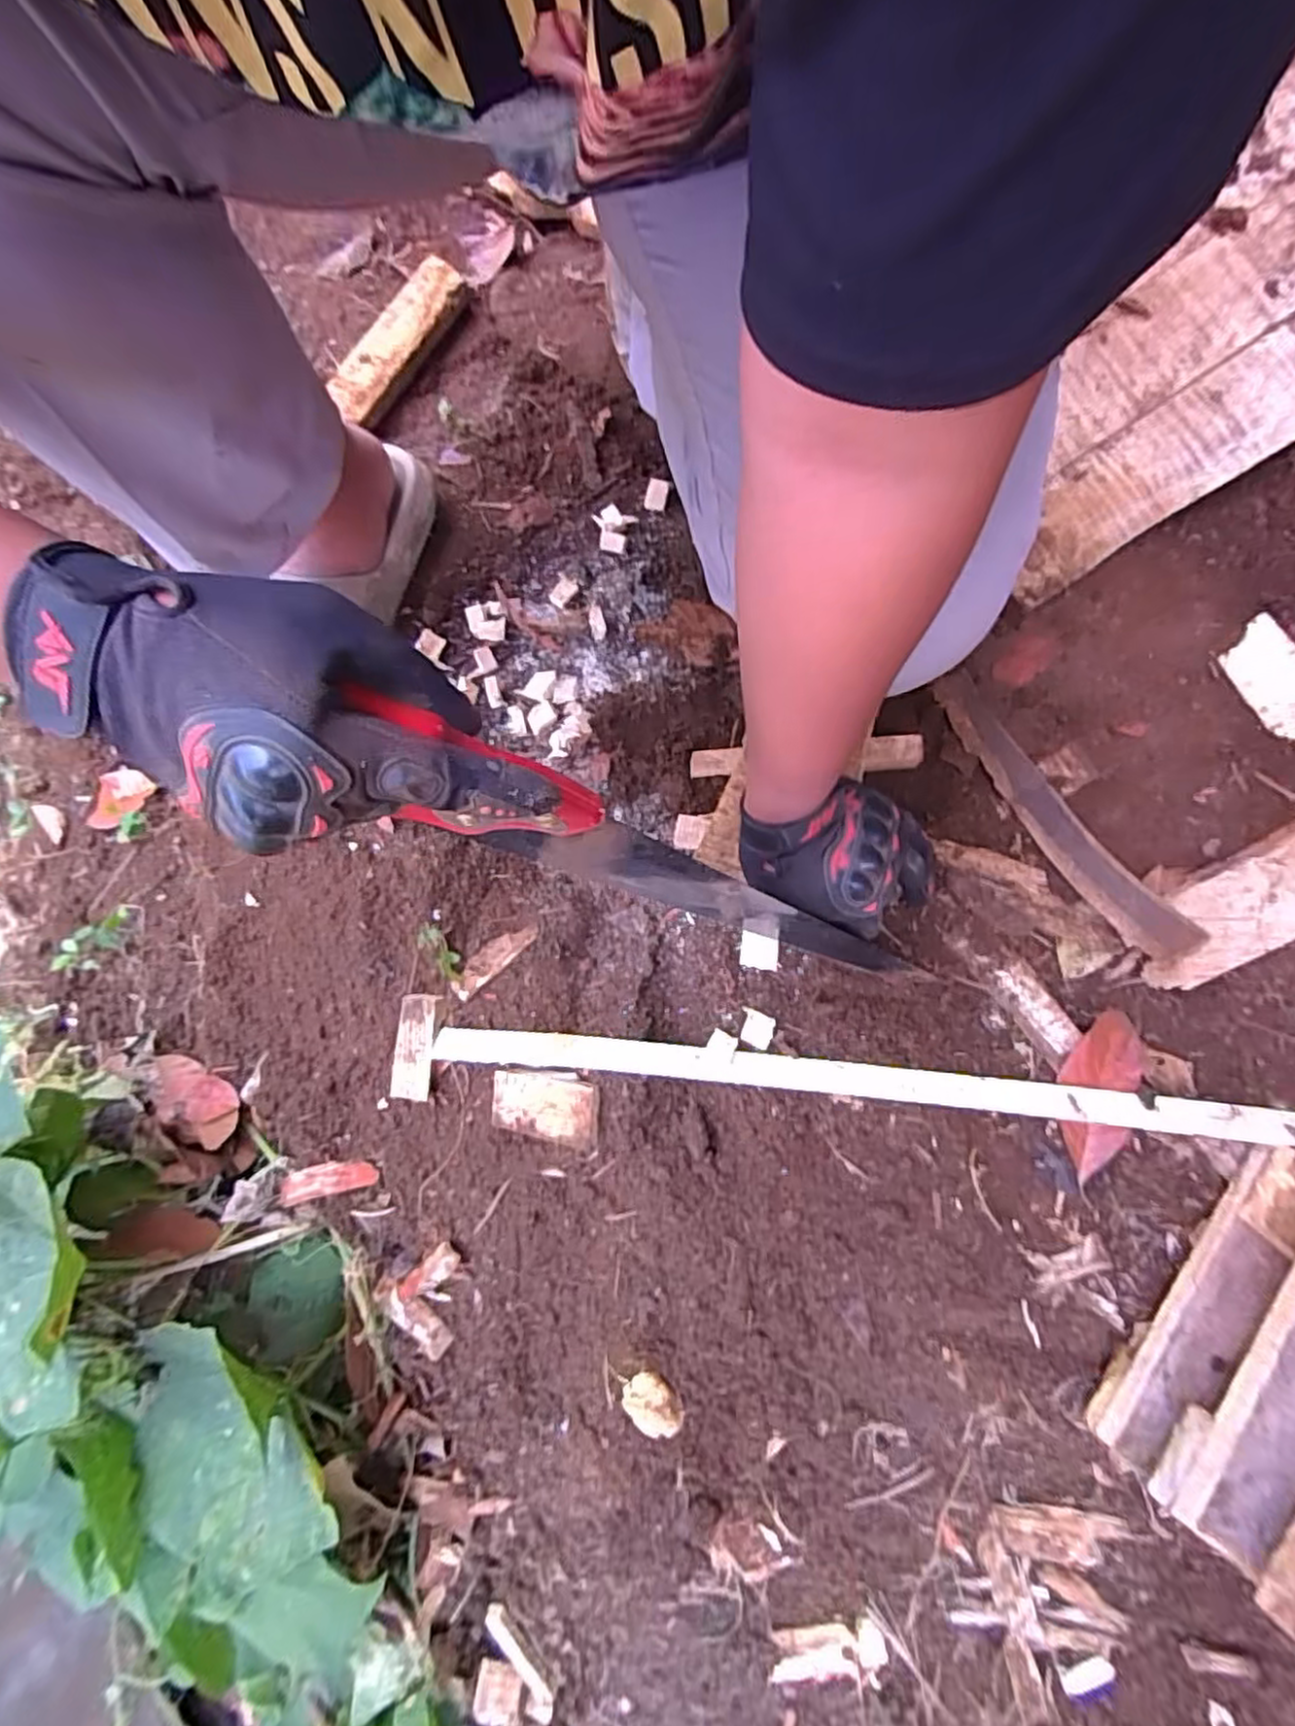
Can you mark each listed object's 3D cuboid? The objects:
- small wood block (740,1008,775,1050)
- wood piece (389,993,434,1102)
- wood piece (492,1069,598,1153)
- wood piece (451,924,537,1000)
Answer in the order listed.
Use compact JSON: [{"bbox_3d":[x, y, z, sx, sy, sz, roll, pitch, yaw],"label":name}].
[{"bbox_3d":[0.087,0.134,0.573,0.028,0.005,0.026,23,77,7],"label":"small wood block"},{"bbox_3d":[-0.204,0.159,0.617,0.037,0.007,0.089,4,85,14],"label":"wood piece"},{"bbox_3d":[-0.085,0.200,0.584,0.090,0.013,0.056,3,85,17],"label":"wood piece"},{"bbox_3d":[-0.133,0.081,0.607,0.088,0.006,0.023,-42,88,4],"label":"wood piece"}]

